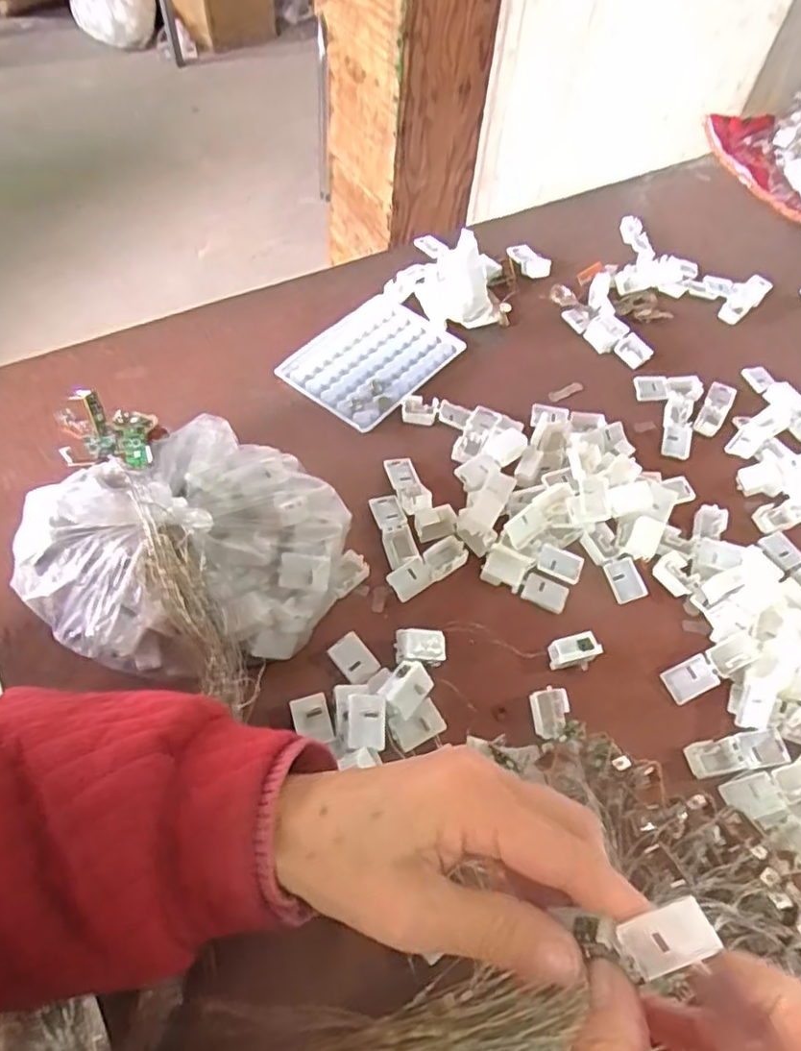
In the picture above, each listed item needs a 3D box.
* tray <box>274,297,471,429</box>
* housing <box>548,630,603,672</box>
[{"bbox_3d":[-0.021,-0.132,0.508,0.093,0.009,0.126,34,60,18],"label":"tray"},{"bbox_3d":[0.102,0.075,0.377,0.029,0.019,0.015,-13,58,-13],"label":"housing"}]

